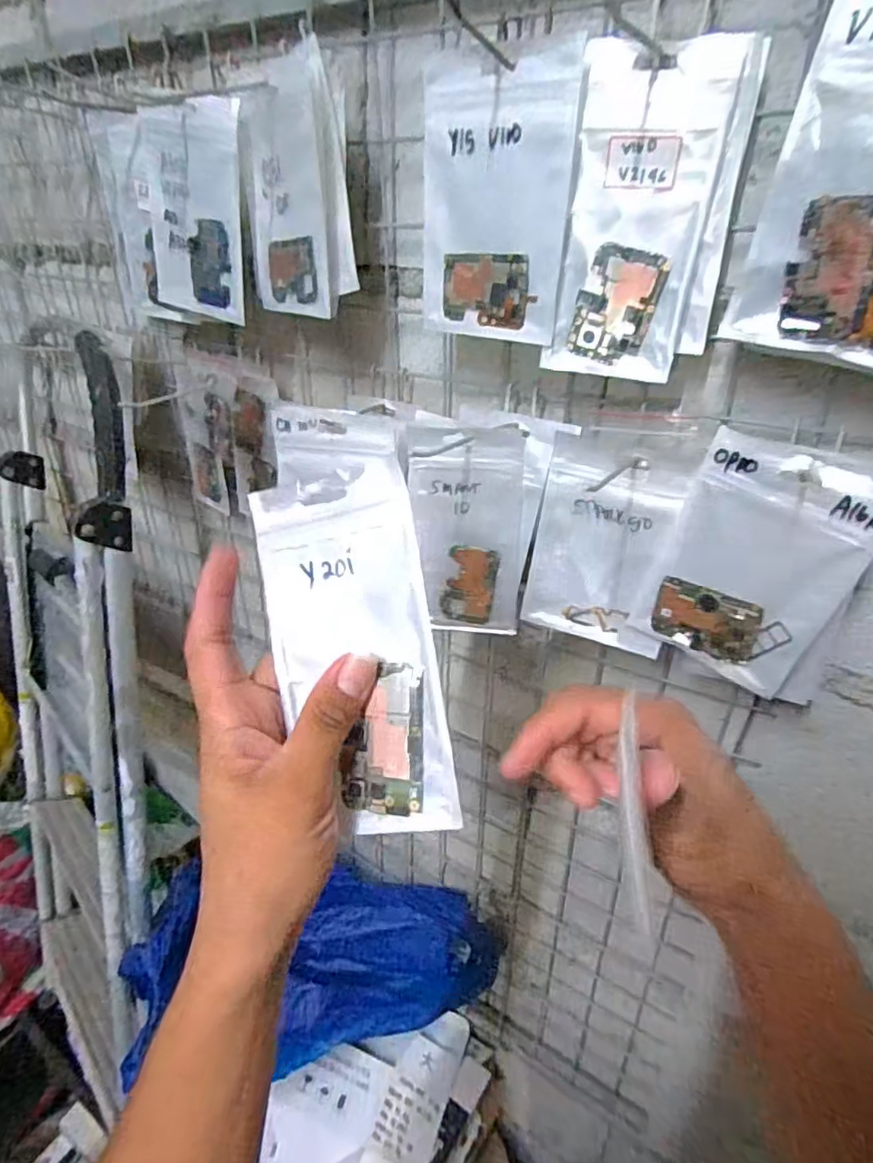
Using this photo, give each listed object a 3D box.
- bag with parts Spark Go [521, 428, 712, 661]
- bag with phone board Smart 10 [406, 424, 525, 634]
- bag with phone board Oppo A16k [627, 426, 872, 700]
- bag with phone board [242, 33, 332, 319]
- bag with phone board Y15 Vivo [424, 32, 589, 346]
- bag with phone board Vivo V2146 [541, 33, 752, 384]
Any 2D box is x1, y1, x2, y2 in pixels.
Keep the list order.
[{"bbox_3d":[0.121,-0.028,0.434,0.101,0.157,0.013,13,32,20],"label":"bag with parts Spark Go"},{"bbox_3d":[0.023,-0.036,0.465,0.085,0.163,0.010,6,30,9],"label":"bag with phone board Smart 10"},{"bbox_3d":[0.199,-0.010,0.385,0.116,0.154,0.011,19,35,29],"label":"bag with phone board Oppo A16k"},{"bbox_3d":[-0.114,-0.285,0.449,0.095,0.156,0.013,26,41,38],"label":"bag with phone board"},{"bbox_3d":[0.035,-0.236,0.381,0.103,0.149,0.010,20,35,30],"label":"bag with phone board Y15 Vivo"},{"bbox_3d":[0.116,-0.210,0.355,0.079,0.164,0.017,12,32,18],"label":"bag with phone board Vivo V2146"}]

